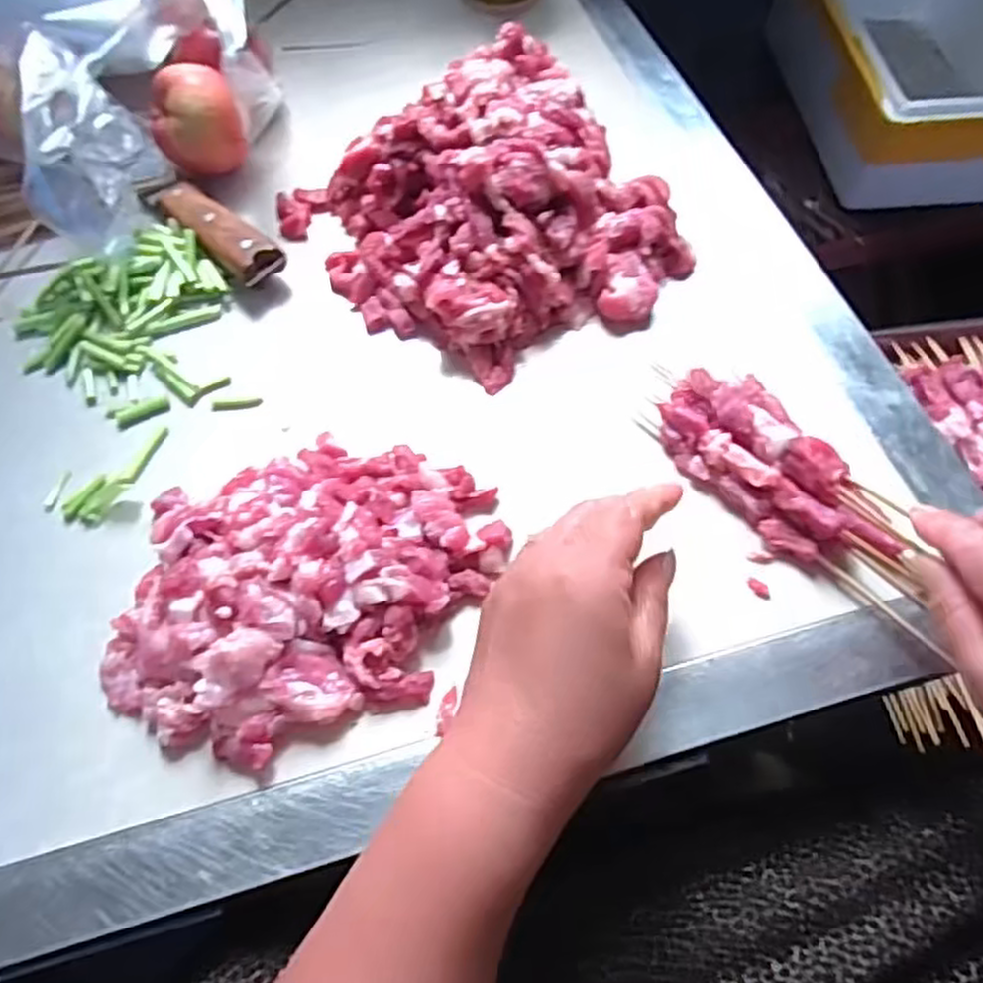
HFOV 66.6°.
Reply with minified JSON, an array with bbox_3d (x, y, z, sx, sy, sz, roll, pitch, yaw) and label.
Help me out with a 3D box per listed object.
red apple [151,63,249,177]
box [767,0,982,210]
[{"bbox_3d":[-0.198,-0.244,0.514,0.054,0.068,0.057,-24,62,-13],"label":"red apple"},{"bbox_3d":[0.488,-0.492,0.856,0.237,0.119,0.391,-6,59,-3],"label":"box"}]

